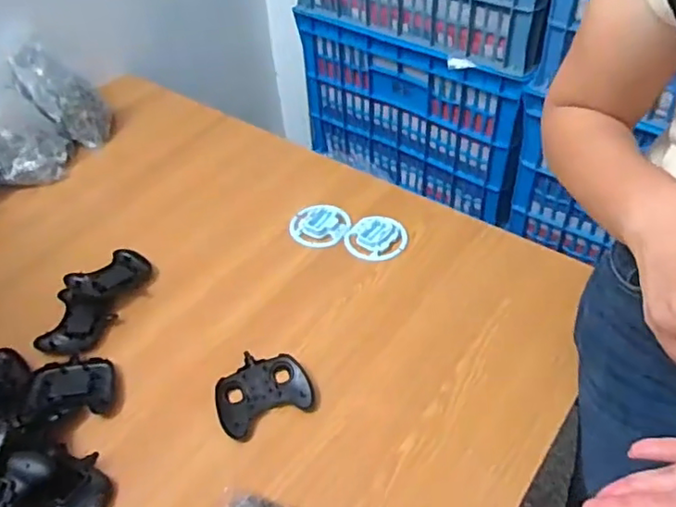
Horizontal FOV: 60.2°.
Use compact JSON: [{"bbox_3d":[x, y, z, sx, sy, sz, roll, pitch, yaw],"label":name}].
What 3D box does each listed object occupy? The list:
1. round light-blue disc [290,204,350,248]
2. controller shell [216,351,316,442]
[{"bbox_3d":[-0.032,-0.050,1.013,0.103,0.013,0.093,-10,55,3],"label":"round light-blue disc"},{"bbox_3d":[-0.102,0.183,0.781,0.124,0.023,0.102,-22,47,-17],"label":"controller shell"}]

